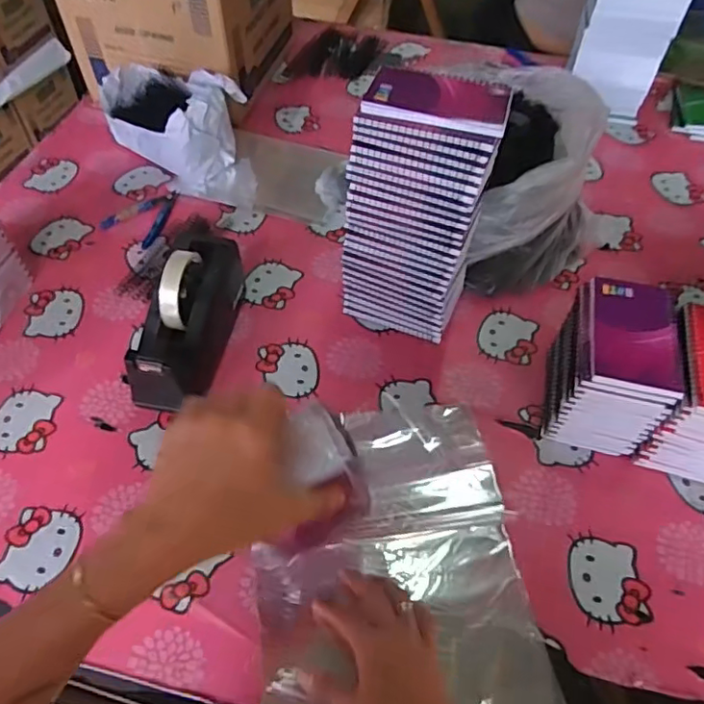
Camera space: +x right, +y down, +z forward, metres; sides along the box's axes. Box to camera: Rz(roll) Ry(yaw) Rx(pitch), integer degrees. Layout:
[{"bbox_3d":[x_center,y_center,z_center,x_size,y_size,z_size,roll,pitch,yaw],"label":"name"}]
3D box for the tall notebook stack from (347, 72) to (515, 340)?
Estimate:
[{"bbox_3d":[0.071,-0.148,0.655,0.137,0.288,0.092,20,55,12],"label":"tall notebook stack"}]

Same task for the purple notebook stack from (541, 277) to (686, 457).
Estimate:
[{"bbox_3d":[0.270,0.018,0.610,0.091,0.144,0.128,12,53,6],"label":"purple notebook stack"}]

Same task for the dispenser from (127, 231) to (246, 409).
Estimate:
[{"bbox_3d":[-0.185,-0.045,0.667,0.075,0.112,0.223,9,53,4],"label":"dispenser"}]

